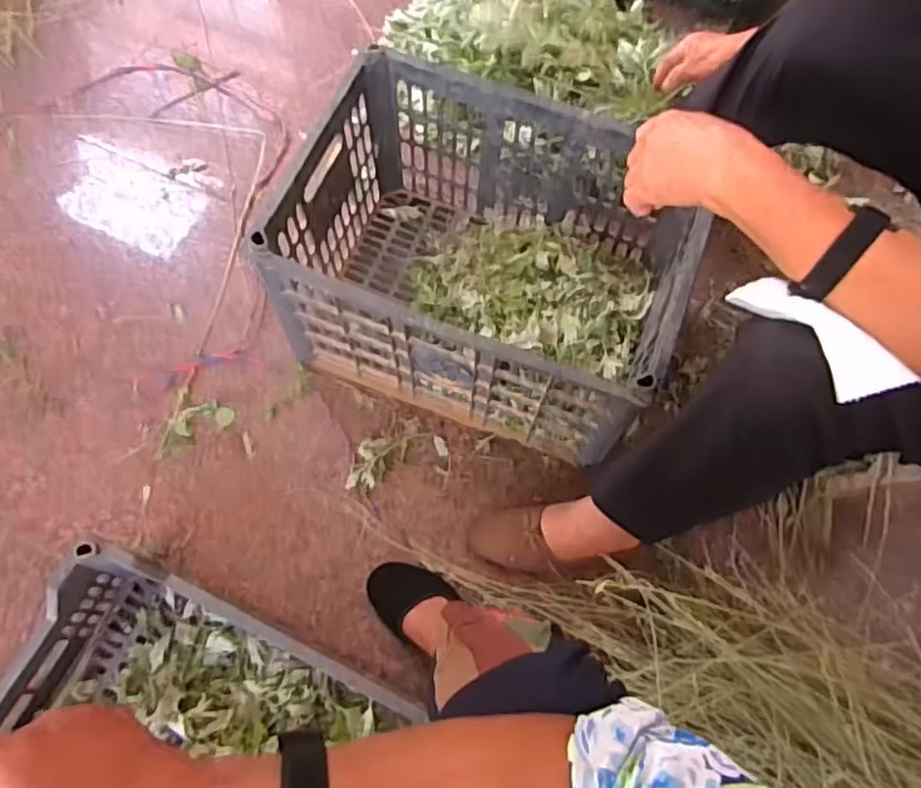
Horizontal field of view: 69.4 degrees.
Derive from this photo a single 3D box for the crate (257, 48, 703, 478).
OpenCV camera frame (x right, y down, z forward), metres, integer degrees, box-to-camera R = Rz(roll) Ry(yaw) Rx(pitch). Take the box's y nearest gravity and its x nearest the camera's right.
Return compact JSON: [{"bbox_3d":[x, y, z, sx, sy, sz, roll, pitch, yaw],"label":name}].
[{"bbox_3d":[0.037,-0.168,0.917,0.473,0.303,0.366,19,68,7],"label":"crate"}]

